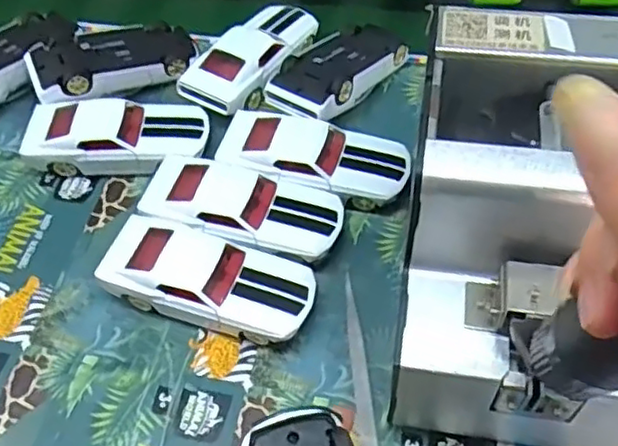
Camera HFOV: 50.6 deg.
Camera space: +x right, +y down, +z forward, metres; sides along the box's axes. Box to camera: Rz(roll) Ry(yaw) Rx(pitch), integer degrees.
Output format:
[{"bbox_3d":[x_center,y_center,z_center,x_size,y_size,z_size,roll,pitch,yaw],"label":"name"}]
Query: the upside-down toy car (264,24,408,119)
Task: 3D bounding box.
[{"bbox_3d":[0.026,-0.117,0.491,0.054,0.030,0.127,32,50,23],"label":"upside-down toy car"}]

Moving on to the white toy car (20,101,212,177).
[{"bbox_3d":[-0.136,-0.064,0.471,0.125,0.033,0.052,-4,53,0],"label":"white toy car"}]

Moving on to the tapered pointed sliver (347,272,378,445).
[{"bbox_3d":[0.028,0.081,0.376,0.012,0.005,0.114,-4,53,0],"label":"tapered pointed sliver"}]

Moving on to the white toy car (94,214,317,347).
[{"bbox_3d":[-0.061,0.036,0.397,0.126,0.033,0.054,12,55,12],"label":"white toy car"}]

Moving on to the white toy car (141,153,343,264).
[{"bbox_3d":[-0.042,-0.008,0.426,0.125,0.033,0.051,11,55,12],"label":"white toy car"}]

